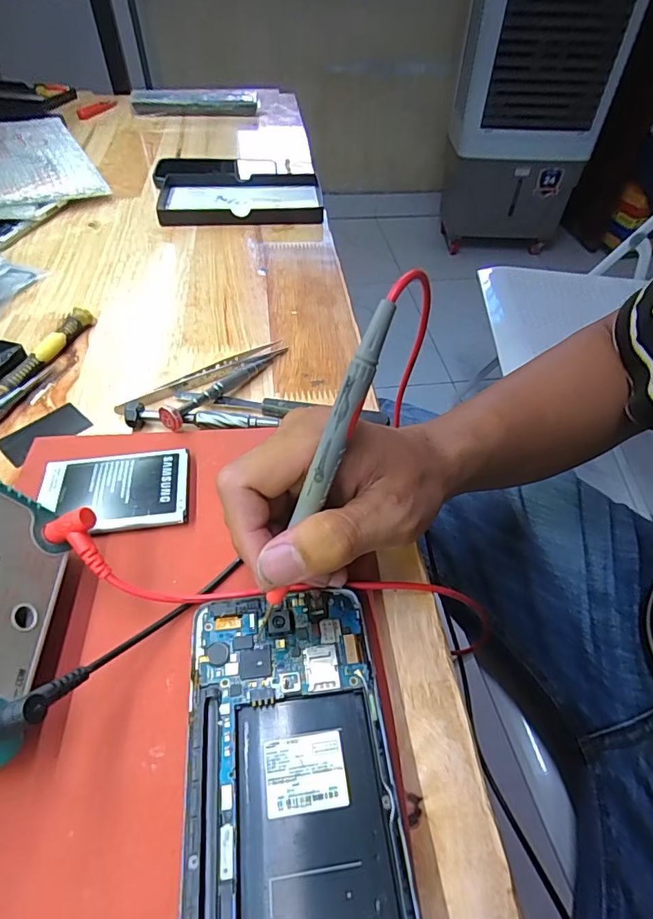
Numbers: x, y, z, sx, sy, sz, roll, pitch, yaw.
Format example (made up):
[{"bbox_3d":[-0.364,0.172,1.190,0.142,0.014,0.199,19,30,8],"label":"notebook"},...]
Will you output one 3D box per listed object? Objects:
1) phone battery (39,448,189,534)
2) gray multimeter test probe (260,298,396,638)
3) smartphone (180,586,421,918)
[{"bbox_3d":[-0.118,0.019,0.272,0.079,0.009,0.052,-8,49,-9],"label":"phone battery"},{"bbox_3d":[-0.002,0.011,0.194,0.010,0.148,0.010,30,23,23],"label":"gray multimeter test probe"},{"bbox_3d":[-0.013,0.120,0.185,0.077,0.006,0.144,-5,48,-6],"label":"smartphone"}]

